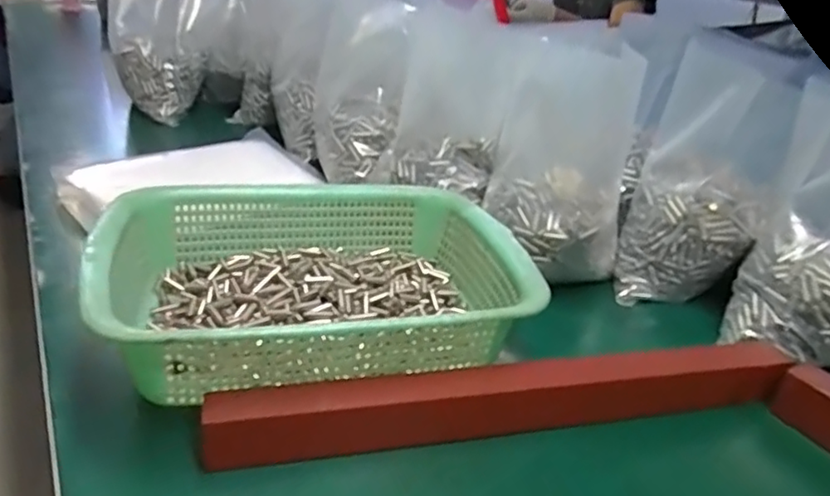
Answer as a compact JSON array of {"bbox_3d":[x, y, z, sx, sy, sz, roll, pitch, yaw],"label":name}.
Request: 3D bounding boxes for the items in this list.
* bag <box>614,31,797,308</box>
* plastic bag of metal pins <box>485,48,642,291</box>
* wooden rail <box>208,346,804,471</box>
[{"bbox_3d":[0.258,-0.059,0.537,0.109,0.211,0.095,10,30,10],"label":"bag"},{"bbox_3d":[0.129,-0.068,0.530,0.115,0.188,0.076,7,30,5],"label":"plastic bag of metal pins"},{"bbox_3d":[0.064,0.099,0.399,0.379,0.042,0.027,-3,31,-13],"label":"wooden rail"}]

